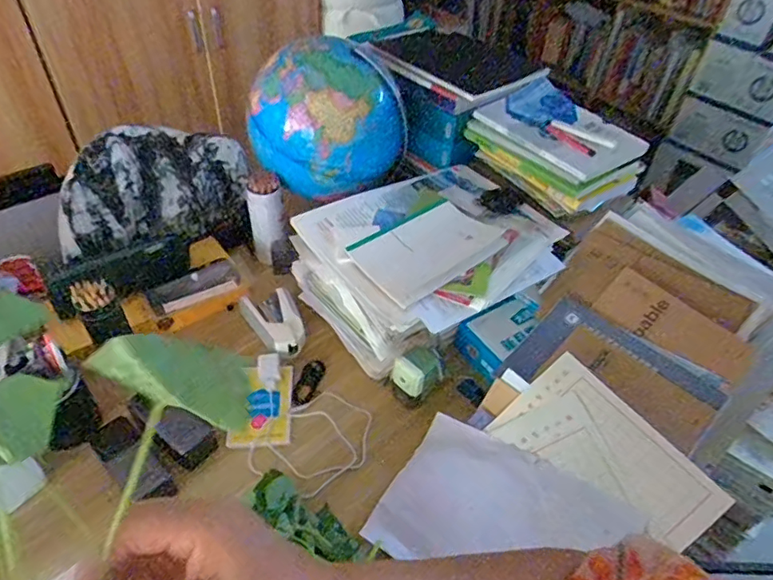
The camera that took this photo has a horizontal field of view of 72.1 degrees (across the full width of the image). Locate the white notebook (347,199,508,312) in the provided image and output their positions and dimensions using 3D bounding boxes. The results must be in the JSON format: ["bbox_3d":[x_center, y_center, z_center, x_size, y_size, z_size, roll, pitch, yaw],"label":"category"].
[{"bbox_3d":[0.066,-0.076,0.818,0.213,0.035,0.145,-26,52,-28],"label":"white notebook"}]

